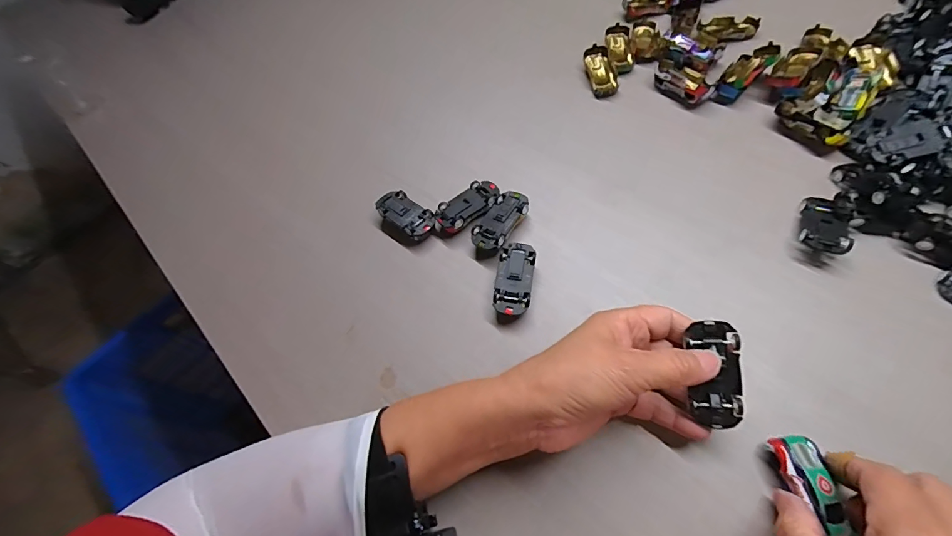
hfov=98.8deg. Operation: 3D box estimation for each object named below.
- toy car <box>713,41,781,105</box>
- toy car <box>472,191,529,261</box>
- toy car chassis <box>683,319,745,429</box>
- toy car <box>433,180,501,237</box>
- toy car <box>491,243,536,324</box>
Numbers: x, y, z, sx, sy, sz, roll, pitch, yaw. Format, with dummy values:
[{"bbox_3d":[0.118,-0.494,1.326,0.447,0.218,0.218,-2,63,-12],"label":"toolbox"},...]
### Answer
[{"bbox_3d":[0.269,-0.197,0.411,0.031,0.018,0.071,42,86,23],"label":"toy car"},{"bbox_3d":[0.021,-0.040,0.374,0.031,0.019,0.067,31,66,19],"label":"toy car"},{"bbox_3d":[0.149,0.066,0.255,0.029,0.012,0.065,0,85,3],"label":"toy car chassis"},{"bbox_3d":[-0.010,-0.056,0.390,0.071,0.019,0.034,-39,64,-3],"label":"toy car"},{"bbox_3d":[0.033,0.011,0.343,0.031,0.019,0.064,7,61,8],"label":"toy car"}]

